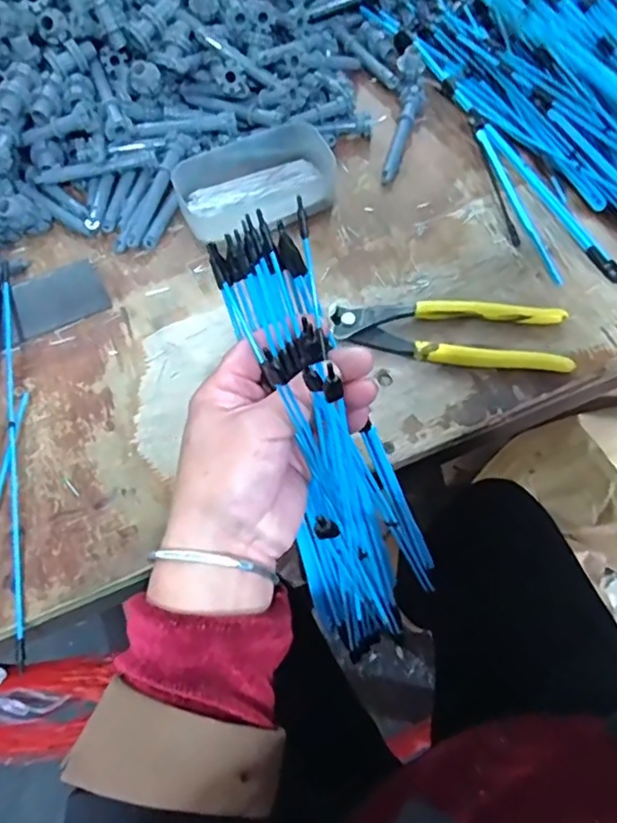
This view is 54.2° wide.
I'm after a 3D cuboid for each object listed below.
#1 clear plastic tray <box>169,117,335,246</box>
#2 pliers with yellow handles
[{"bbox_3d":[-0.041,-0.176,0.463,0.117,0.031,0.078,-22,66,-9],"label":"clear plastic tray"},{"bbox_3d":[0.096,-0.054,0.415,0.159,0.012,0.047,5,65,3],"label":"pliers with yellow handles"}]

